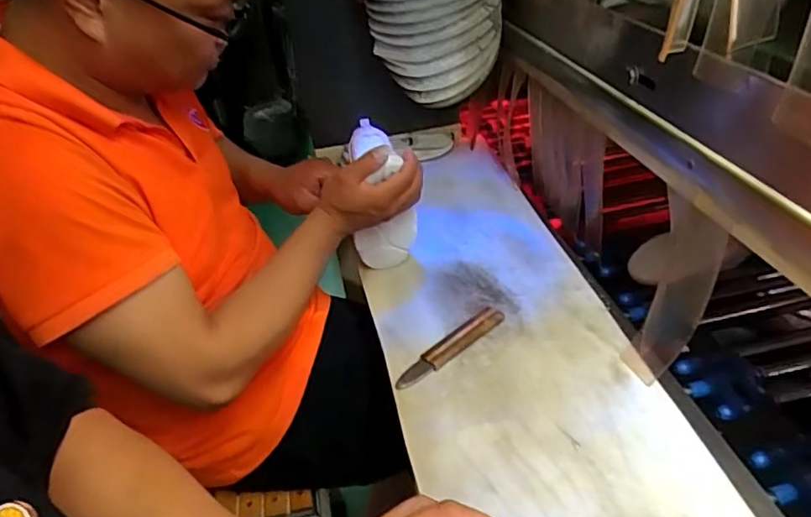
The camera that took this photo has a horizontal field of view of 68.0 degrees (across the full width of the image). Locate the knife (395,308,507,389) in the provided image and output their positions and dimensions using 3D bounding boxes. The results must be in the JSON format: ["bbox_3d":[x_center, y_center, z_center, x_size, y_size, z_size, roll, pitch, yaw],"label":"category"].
[{"bbox_3d":[0.055,0.104,0.710,0.166,0.018,0.028,-32,41,-32],"label":"knife"}]

